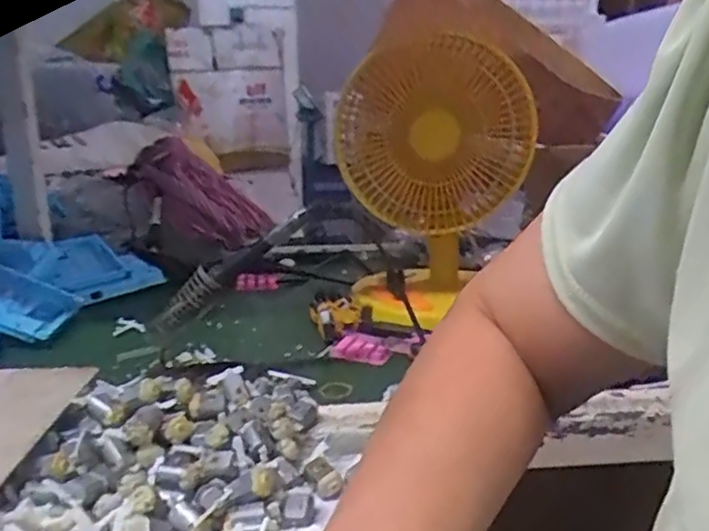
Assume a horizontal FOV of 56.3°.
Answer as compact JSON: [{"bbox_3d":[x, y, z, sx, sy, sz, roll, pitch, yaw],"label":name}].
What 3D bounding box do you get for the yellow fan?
[{"bbox_3d":[0.082,-0.092,0.775,0.201,0.281,0.135,-4,17,-14],"label":"yellow fan"}]

